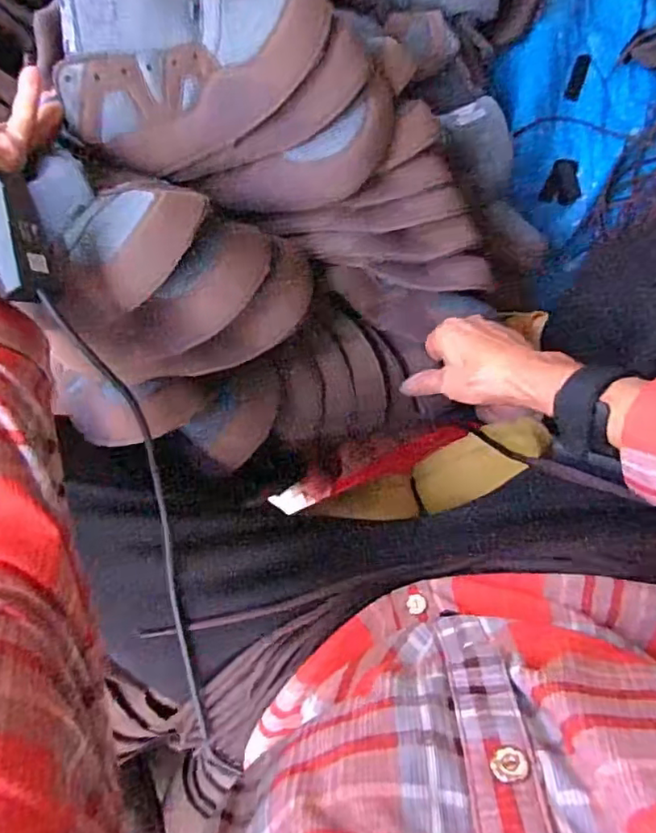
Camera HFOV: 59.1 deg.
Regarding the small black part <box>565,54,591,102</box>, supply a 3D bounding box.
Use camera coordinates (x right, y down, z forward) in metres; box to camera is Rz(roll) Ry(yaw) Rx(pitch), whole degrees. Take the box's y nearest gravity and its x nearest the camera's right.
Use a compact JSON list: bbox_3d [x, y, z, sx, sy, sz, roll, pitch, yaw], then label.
[{"bbox_3d":[0.321,-0.435,0.745,0.019,0.005,0.060,19,95,3],"label":"small black part"}]

